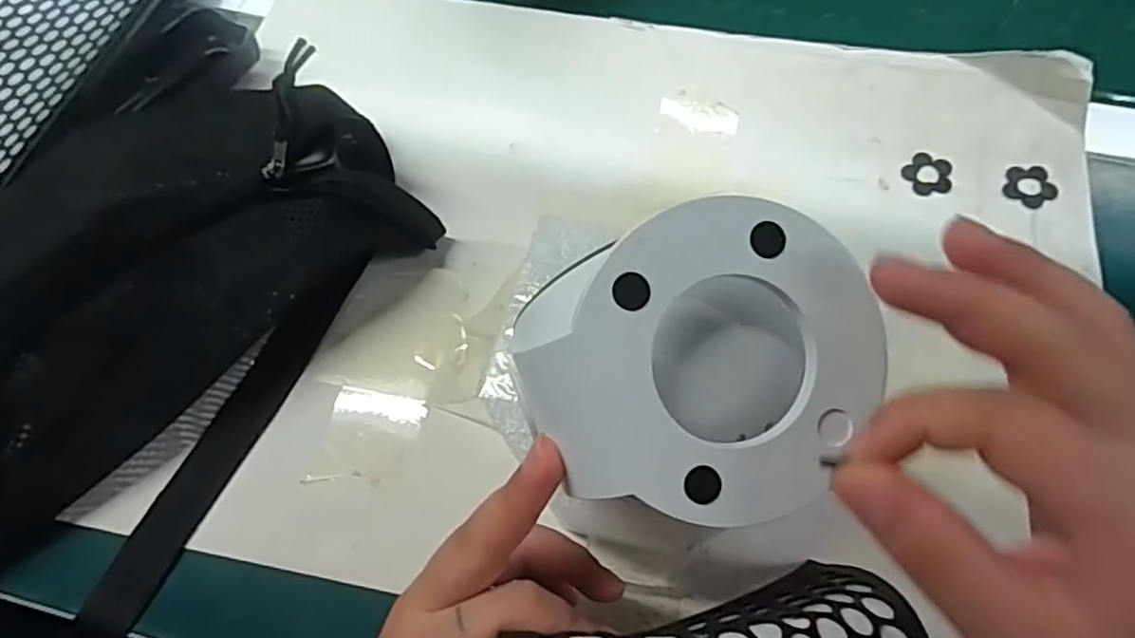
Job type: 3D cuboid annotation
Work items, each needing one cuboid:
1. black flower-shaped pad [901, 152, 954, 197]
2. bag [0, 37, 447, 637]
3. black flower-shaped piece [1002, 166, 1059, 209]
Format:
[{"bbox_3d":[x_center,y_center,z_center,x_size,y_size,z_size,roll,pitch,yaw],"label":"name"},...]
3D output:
[{"bbox_3d":[0.200,-0.081,0.363,0.026,0.004,0.026,-9,67,-2],"label":"black flower-shaped pad"},{"bbox_3d":[-0.196,-0.008,0.305,0.174,0.064,0.271,26,70,12],"label":"bag"},{"bbox_3d":[0.253,-0.072,0.357,0.026,0.004,0.026,-3,71,8],"label":"black flower-shaped piece"}]

